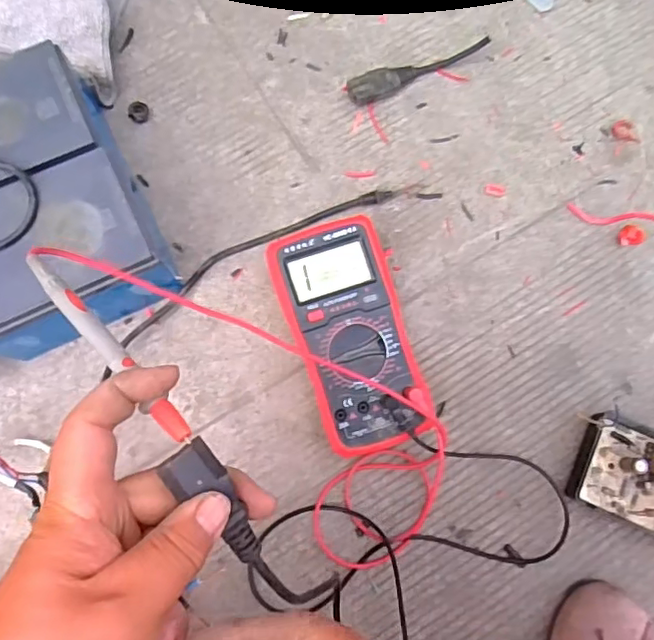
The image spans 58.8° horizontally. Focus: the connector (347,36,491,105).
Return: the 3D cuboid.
[{"bbox_3d":[0.084,-0.238,0.550,0.140,0.020,0.023,-25,80,-4],"label":"connector"}]

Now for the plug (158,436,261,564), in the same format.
[{"bbox_3d":[-0.046,0.079,0.248,0.021,0.012,0.056,-33,100,-5],"label":"plug"}]

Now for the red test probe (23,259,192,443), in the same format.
[{"bbox_3d":[-0.106,0.008,0.273,0.010,0.011,0.131,-45,71,-7],"label":"red test probe"}]

